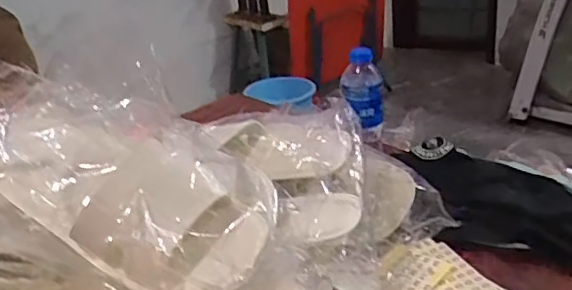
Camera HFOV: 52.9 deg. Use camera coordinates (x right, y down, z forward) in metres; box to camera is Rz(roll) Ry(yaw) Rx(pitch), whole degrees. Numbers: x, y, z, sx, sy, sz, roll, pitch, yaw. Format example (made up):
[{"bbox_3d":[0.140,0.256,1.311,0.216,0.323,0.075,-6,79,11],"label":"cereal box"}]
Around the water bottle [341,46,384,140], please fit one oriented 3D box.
[{"bbox_3d":[0.115,-0.076,0.860,0.062,0.130,0.061,-5,25,4],"label":"water bottle"}]

